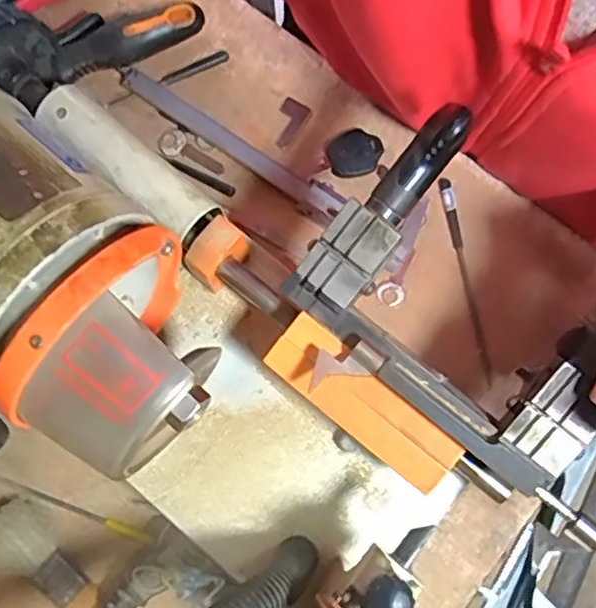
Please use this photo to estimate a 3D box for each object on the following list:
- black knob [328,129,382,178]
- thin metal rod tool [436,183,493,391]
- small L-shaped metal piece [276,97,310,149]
[{"bbox_3d":[0.039,-0.101,0.444,0.036,0.007,0.031,-15,78,-3],"label":"black knob"},{"bbox_3d":[0.108,-0.017,0.425,0.009,0.005,0.134,-9,78,-1],"label":"thin metal rod tool"},{"bbox_3d":[-0.008,-0.126,0.452,0.021,0.004,0.034,35,81,7],"label":"small L-shaped metal piece"}]

